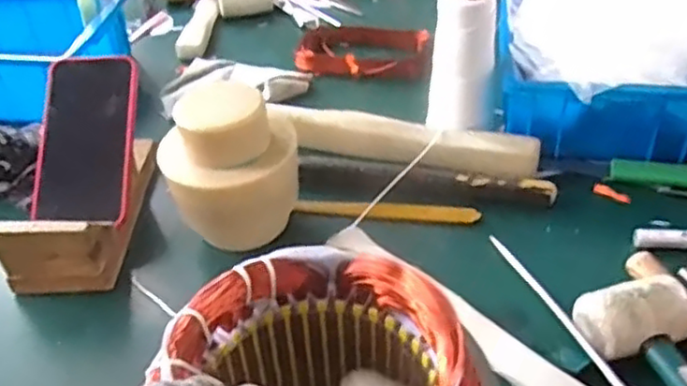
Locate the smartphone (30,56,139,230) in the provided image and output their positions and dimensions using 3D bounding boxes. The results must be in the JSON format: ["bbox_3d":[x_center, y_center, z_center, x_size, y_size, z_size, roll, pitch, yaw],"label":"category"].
[{"bbox_3d":[-0.231,-0.042,0.600,0.082,0.014,0.168,-3,71,7],"label":"smartphone"}]

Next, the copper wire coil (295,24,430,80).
[{"bbox_3d":[0.027,-0.186,0.868,0.161,0.024,0.140,5,38,10],"label":"copper wire coil"}]

